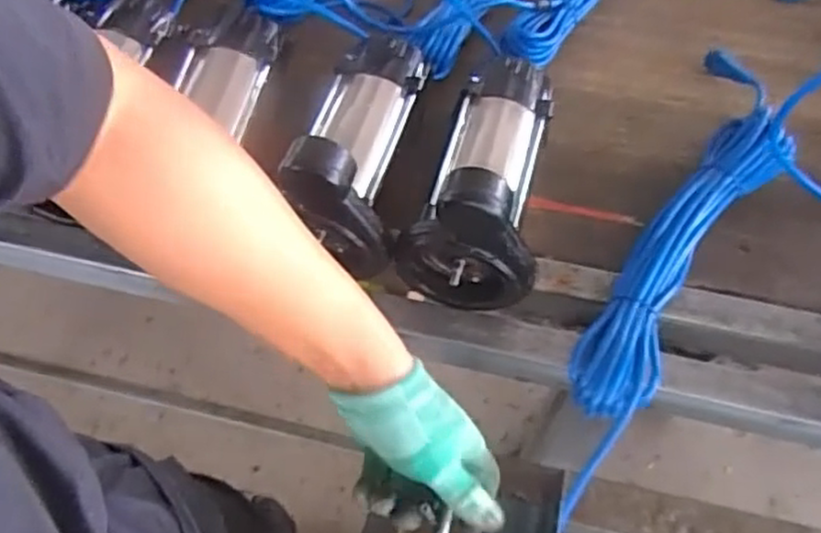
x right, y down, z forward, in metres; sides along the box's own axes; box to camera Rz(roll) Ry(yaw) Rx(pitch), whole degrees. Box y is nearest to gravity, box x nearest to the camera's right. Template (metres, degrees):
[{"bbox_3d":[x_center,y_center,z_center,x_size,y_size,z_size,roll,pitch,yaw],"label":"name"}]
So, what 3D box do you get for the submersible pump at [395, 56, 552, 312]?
[{"bbox_3d":[0.063,-0.099,0.656,0.117,0.157,0.226,9,62,5],"label":"submersible pump"}]

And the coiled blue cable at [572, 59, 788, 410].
[{"bbox_3d":[0.264,-0.047,0.681,0.102,0.056,0.439,28,65,15],"label":"coiled blue cable"}]

